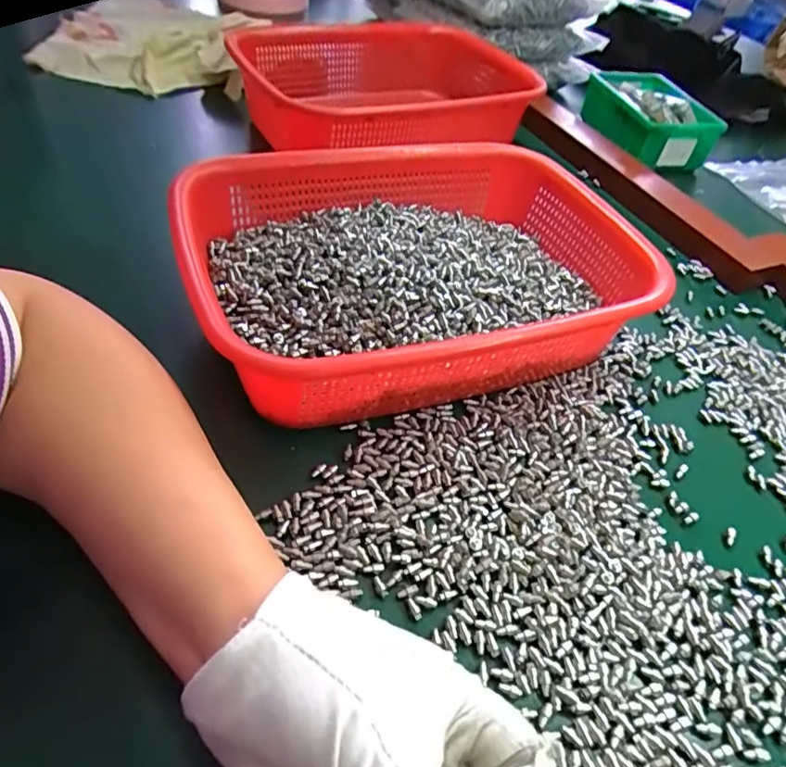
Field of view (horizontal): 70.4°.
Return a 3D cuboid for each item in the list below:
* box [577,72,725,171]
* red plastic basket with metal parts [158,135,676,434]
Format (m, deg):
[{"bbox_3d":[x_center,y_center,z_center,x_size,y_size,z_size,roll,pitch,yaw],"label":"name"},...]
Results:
[{"bbox_3d":[0.288,-0.311,0.647,0.095,0.055,0.156,-6,48,-13],"label":"box"},{"bbox_3d":[0.016,-0.072,0.366,0.269,0.077,0.207,-10,49,-16],"label":"red plastic basket with metal parts"}]

